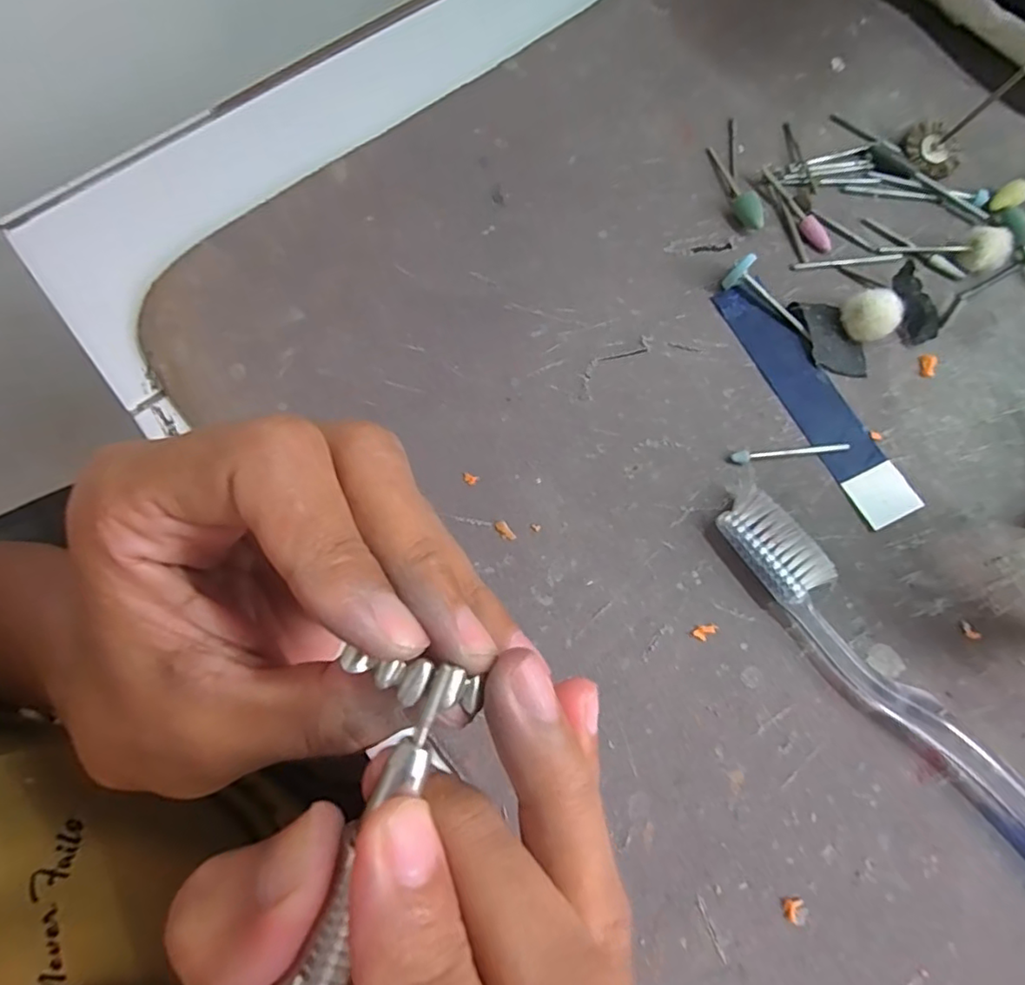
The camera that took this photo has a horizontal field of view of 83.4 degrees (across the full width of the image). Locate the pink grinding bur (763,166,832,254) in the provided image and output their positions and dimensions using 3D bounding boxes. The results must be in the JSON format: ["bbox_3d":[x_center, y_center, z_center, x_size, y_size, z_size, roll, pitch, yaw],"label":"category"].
[{"bbox_3d":[0.115,-0.115,0.233,0.008,0.005,0.043,-28,76,-9],"label":"pink grinding bur"}]

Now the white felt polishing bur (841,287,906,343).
[{"bbox_3d":[0.132,-0.065,0.211,0.015,0.015,0.018,-37,77,-11],"label":"white felt polishing bur"}]

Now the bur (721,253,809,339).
[{"bbox_3d":[0.098,-0.074,0.216,0.037,0.013,0.010,35,76,9],"label":"bur"}]

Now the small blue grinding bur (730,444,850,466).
[{"bbox_3d":[0.098,-0.014,0.203,0.042,0.004,0.004,-7,73,-3],"label":"small blue grinding bur"}]

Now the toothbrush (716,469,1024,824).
[{"bbox_3d":[0.130,0.073,0.172,0.019,0.013,0.186,-37,77,-11],"label":"toothbrush"}]

